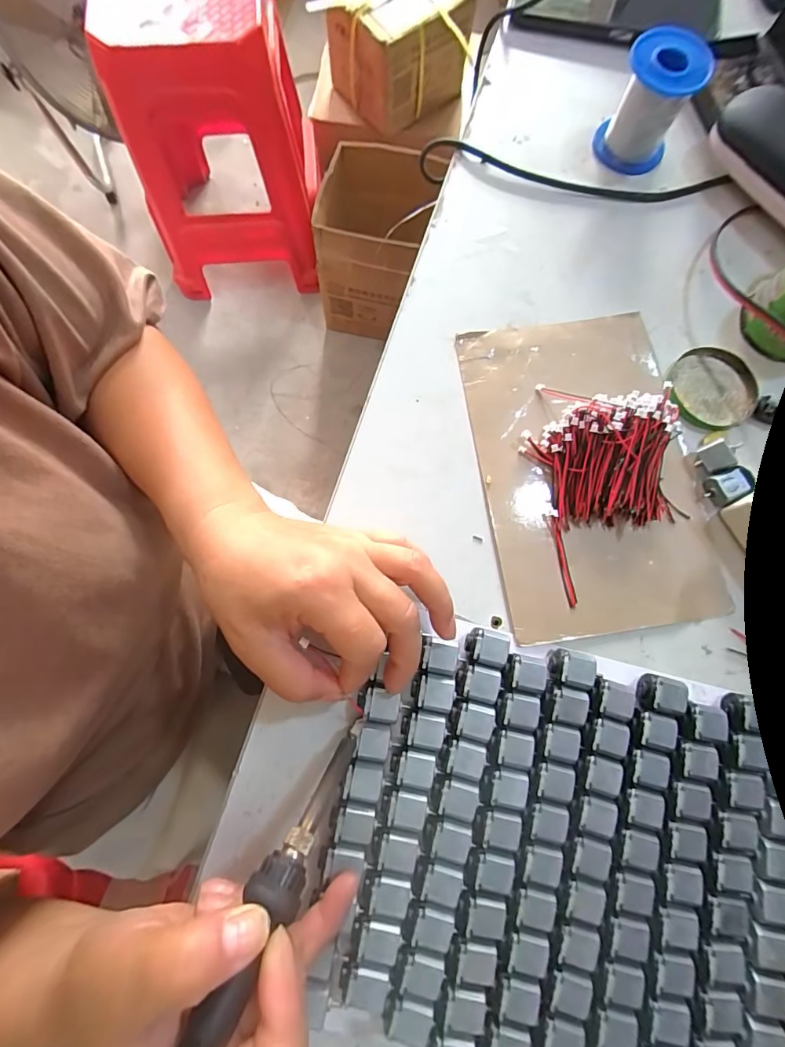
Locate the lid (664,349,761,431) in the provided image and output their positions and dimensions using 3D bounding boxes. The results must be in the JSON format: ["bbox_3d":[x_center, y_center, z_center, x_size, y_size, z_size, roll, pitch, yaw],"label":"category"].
[{"bbox_3d":[0.215,-0.090,0.310,0.055,0.008,0.058,0,76,0],"label":"lid"}]

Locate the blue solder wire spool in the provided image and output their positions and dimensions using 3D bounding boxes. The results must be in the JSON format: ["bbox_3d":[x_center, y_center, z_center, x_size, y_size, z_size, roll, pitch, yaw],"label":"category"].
[{"bbox_3d":[0.185,-0.301,0.331,0.053,0.060,0.052,23,78,6],"label":"blue solder wire spool"}]

